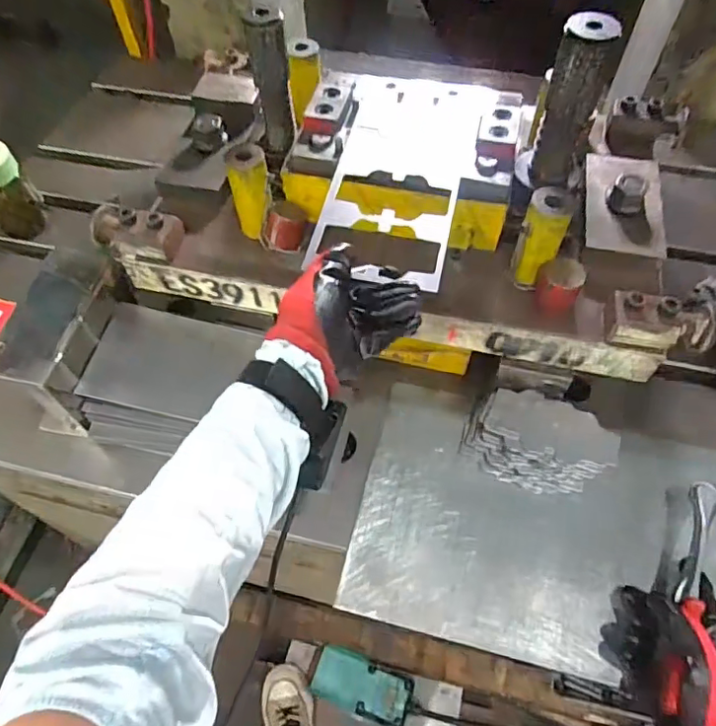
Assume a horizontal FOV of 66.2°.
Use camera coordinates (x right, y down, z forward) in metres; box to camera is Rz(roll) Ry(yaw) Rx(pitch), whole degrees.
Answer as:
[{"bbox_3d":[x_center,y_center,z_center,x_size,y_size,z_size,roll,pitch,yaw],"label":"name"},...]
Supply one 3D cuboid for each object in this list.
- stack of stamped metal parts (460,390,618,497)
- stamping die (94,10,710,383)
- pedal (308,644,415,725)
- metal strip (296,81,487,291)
[{"bbox_3d":[0.190,0.082,0.578,0.149,0.058,0.086,16,59,11],"label":"stack of stamped metal parts"},{"bbox_3d":[0.055,-0.211,0.581,0.599,0.236,0.331,14,58,10],"label":"stamping die"},{"bbox_3d":[0.011,0.666,1.128,0.216,0.073,0.102,29,59,-8],"label":"pedal"},{"bbox_3d":[0.046,-0.198,0.547,0.127,0.006,0.291,10,59,7],"label":"metal strip"}]

